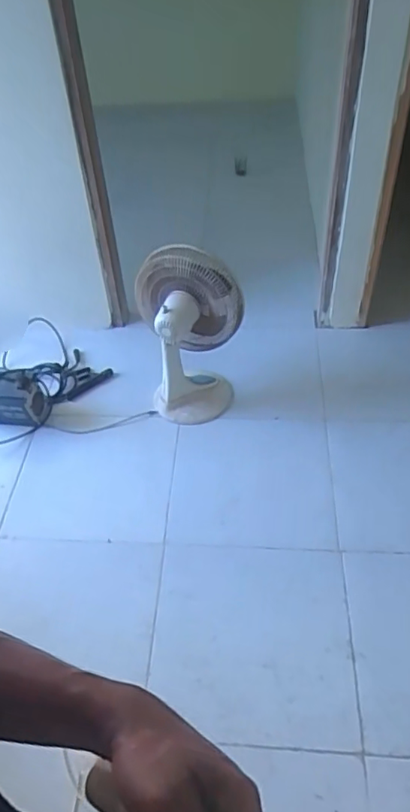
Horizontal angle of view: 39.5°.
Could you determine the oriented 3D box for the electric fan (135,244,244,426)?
[{"bbox_3d":[-0.037,-0.216,1.837,0.320,0.559,0.260,-5,45,-1],"label":"electric fan"}]

